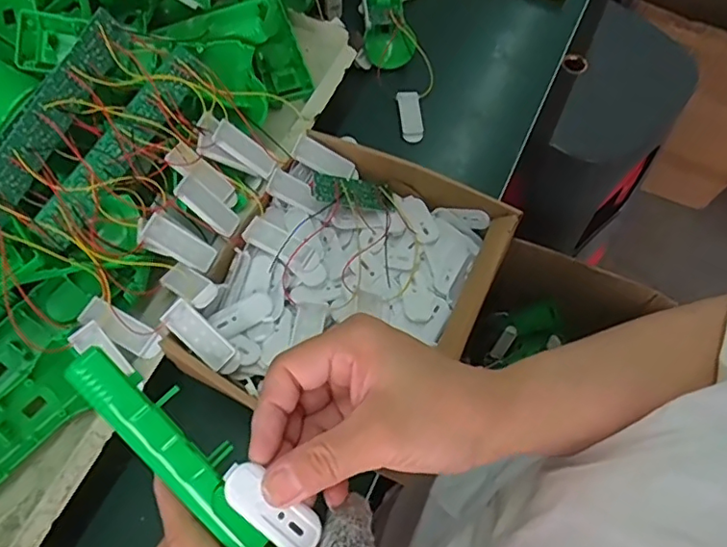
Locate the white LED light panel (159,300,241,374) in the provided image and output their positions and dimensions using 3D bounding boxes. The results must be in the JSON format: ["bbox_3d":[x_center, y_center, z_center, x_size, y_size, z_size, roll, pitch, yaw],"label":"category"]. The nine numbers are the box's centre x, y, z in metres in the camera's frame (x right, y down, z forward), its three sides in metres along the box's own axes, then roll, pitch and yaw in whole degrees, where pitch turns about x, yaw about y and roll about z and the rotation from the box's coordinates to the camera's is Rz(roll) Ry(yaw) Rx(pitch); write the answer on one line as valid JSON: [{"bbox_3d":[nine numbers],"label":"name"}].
[{"bbox_3d":[-0.104,0.042,0.374,0.056,0.007,0.019,44,68,-4],"label":"white LED light panel"}]

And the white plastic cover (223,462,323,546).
[{"bbox_3d":[-0.038,0.099,0.243,0.049,0.004,0.019,44,67,-11],"label":"white plastic cover"}]

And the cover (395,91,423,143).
[{"bbox_3d":[0.046,-0.153,0.563,0.022,0.011,0.054,-2,64,-5],"label":"cover"}]

